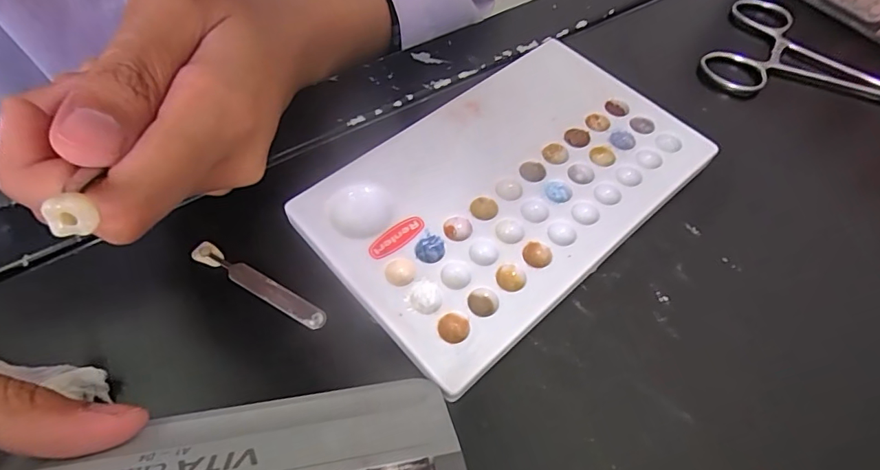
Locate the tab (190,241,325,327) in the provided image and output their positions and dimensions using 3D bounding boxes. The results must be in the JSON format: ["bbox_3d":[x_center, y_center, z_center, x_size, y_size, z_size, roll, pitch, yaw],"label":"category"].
[{"bbox_3d":[-0.065,0.018,0.171,0.054,0.006,0.008,27,61,14],"label":"tab"}]

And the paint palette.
[{"bbox_3d":[0.028,-0.020,0.192,0.150,0.012,0.093,-37,66,-22],"label":"paint palette"}]

